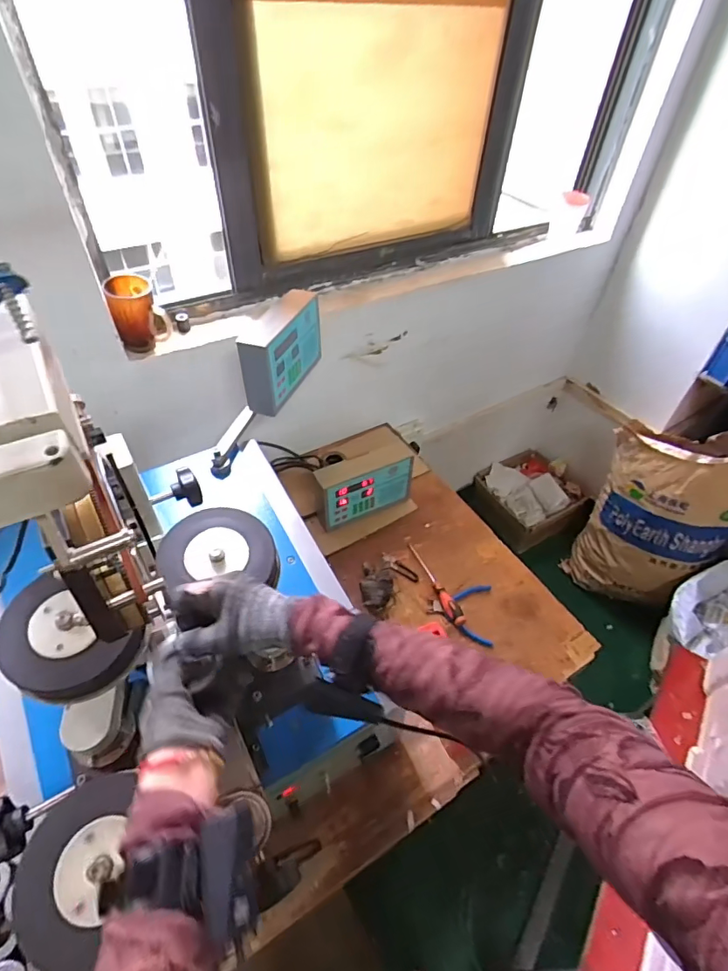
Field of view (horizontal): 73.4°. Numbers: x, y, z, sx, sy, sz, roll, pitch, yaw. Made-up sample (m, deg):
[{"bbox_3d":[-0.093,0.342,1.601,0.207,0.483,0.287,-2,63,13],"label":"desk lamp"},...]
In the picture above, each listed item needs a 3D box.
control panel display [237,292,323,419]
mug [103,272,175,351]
[{"bbox_3d":[-0.162,-0.264,0.946,0.074,0.143,0.220,15,49,11],"label":"control panel display"},{"bbox_3d":[-0.406,-0.308,0.898,0.091,0.129,0.068,-11,49,-13],"label":"mug"}]

